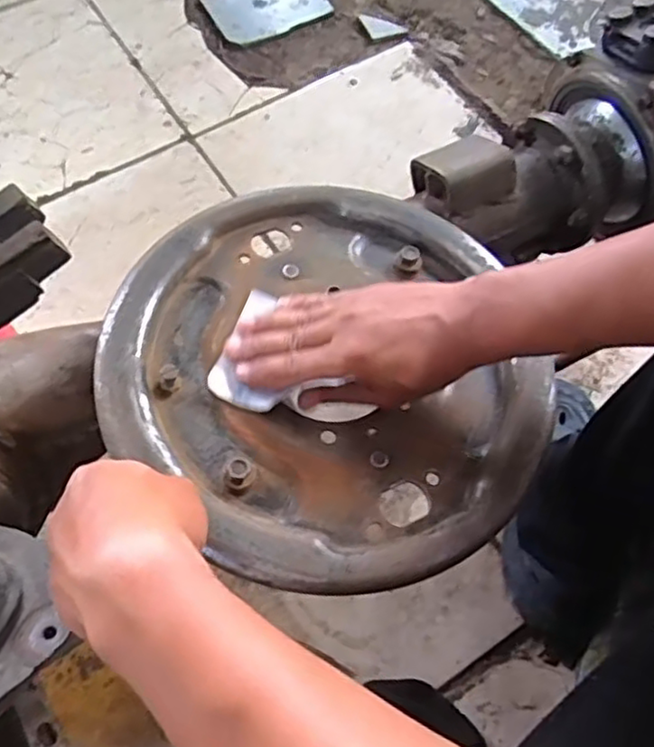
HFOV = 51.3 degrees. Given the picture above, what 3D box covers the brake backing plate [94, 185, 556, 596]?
[{"bbox_3d":[0.005,-0.011,0.461,0.284,0.032,0.279,1,65,-3],"label":"brake backing plate"}]

